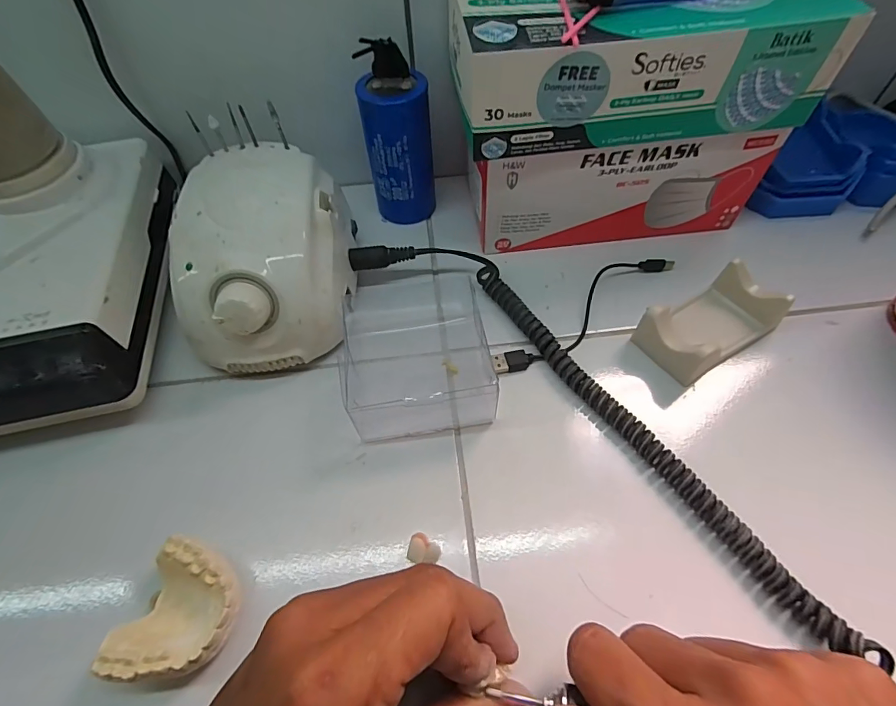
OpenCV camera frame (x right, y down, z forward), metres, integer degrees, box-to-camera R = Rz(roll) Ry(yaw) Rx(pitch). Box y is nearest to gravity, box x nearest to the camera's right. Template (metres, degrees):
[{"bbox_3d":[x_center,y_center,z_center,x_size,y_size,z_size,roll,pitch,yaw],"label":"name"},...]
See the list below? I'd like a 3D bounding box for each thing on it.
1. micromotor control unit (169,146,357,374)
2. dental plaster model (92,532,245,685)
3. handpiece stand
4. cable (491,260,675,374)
[{"bbox_3d":[-0.119,-0.067,0.290,0.097,0.068,0.137,-3,56,1],"label":"micromotor control unit"},{"bbox_3d":[-0.121,0.121,0.205,0.049,0.022,0.056,13,58,11],"label":"dental plaster model"},{"bbox_3d":[0.167,-0.020,0.282,0.085,0.033,0.046,-28,60,-15],"label":"handpiece stand"},{"bbox_3d":[0.095,-0.031,0.306,0.159,0.007,0.030,-35,62,-18],"label":"cable"}]

